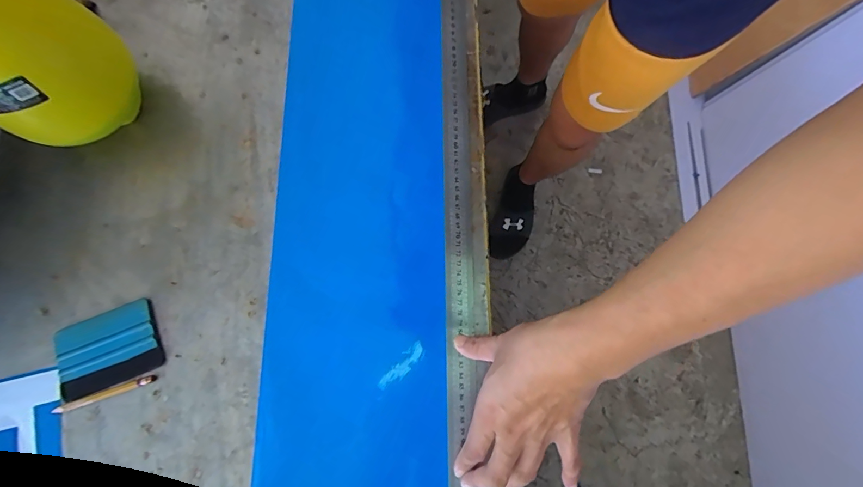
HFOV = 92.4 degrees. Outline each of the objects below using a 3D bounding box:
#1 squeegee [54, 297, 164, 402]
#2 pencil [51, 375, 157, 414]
[{"bbox_3d":[-0.323,0.105,0.411,0.100,0.006,0.069,-21,78,-4],"label":"squeegee"},{"bbox_3d":[-0.318,0.146,0.400,0.098,0.007,0.009,-17,78,-3],"label":"pencil"}]

